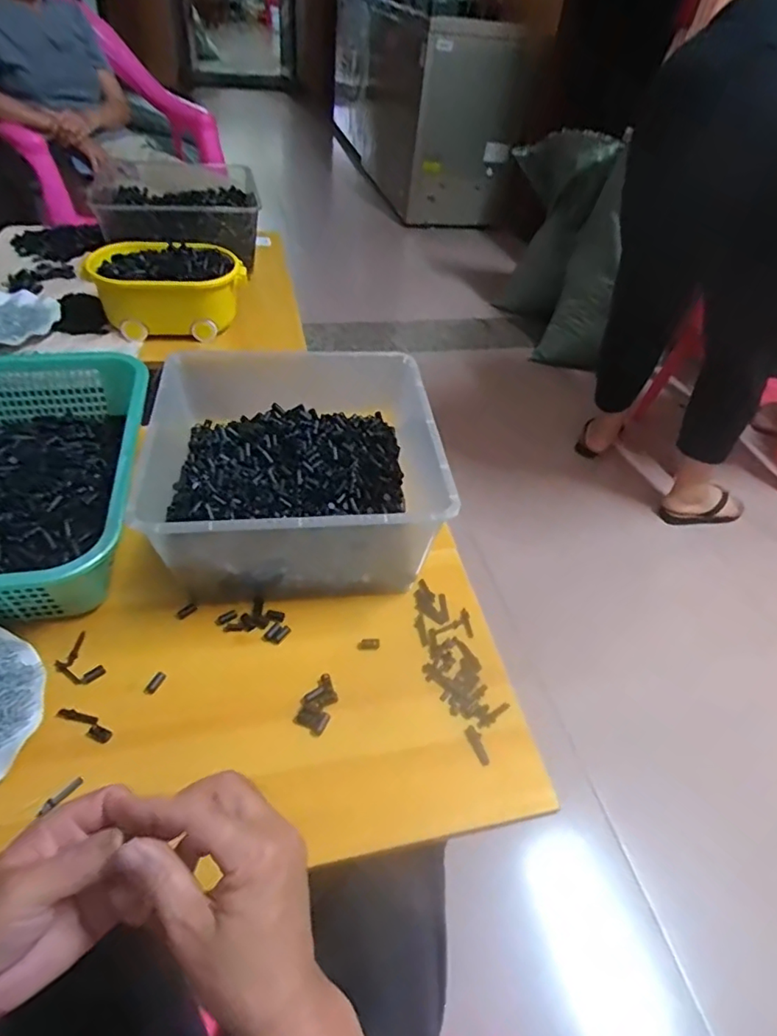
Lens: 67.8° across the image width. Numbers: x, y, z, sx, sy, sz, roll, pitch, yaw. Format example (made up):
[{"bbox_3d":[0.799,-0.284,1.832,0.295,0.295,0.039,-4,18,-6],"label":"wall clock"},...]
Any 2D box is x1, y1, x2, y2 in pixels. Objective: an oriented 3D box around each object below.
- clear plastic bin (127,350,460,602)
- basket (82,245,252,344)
[{"bbox_3d":[-0.106,-0.063,0.663,0.288,0.140,0.322,-4,45,-10],"label":"clear plastic bin"},{"bbox_3d":[-0.362,-0.378,0.959,0.243,0.106,0.200,-8,46,-14],"label":"basket"}]

